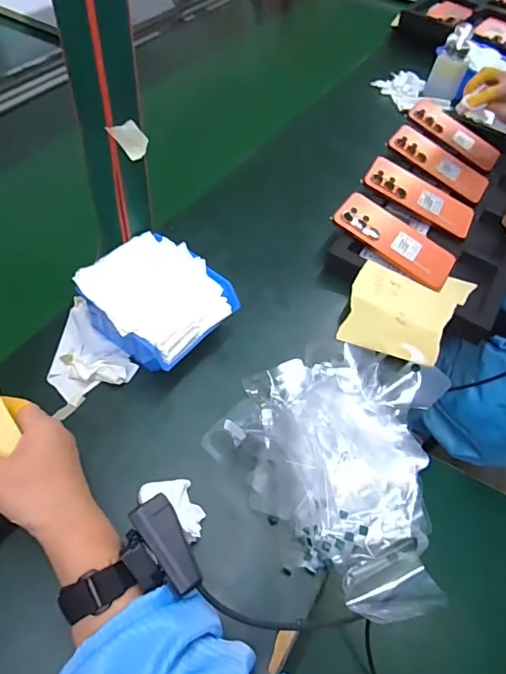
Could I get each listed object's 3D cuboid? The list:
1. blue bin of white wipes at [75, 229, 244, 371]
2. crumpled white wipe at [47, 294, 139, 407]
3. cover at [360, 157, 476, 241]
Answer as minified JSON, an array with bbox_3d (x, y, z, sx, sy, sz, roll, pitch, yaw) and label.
[{"bbox_3d":[-0.105,-0.035,0.533,0.138,0.074,0.127,32,57,18],"label":"blue bin of white wipes"},{"bbox_3d":[-0.191,0.015,0.522,0.079,0.014,0.124,-35,63,-27],"label":"crumpled white wipe"},{"bbox_3d":[0.254,-0.216,0.725,0.171,0.010,0.091,31,55,2],"label":"cover"}]

